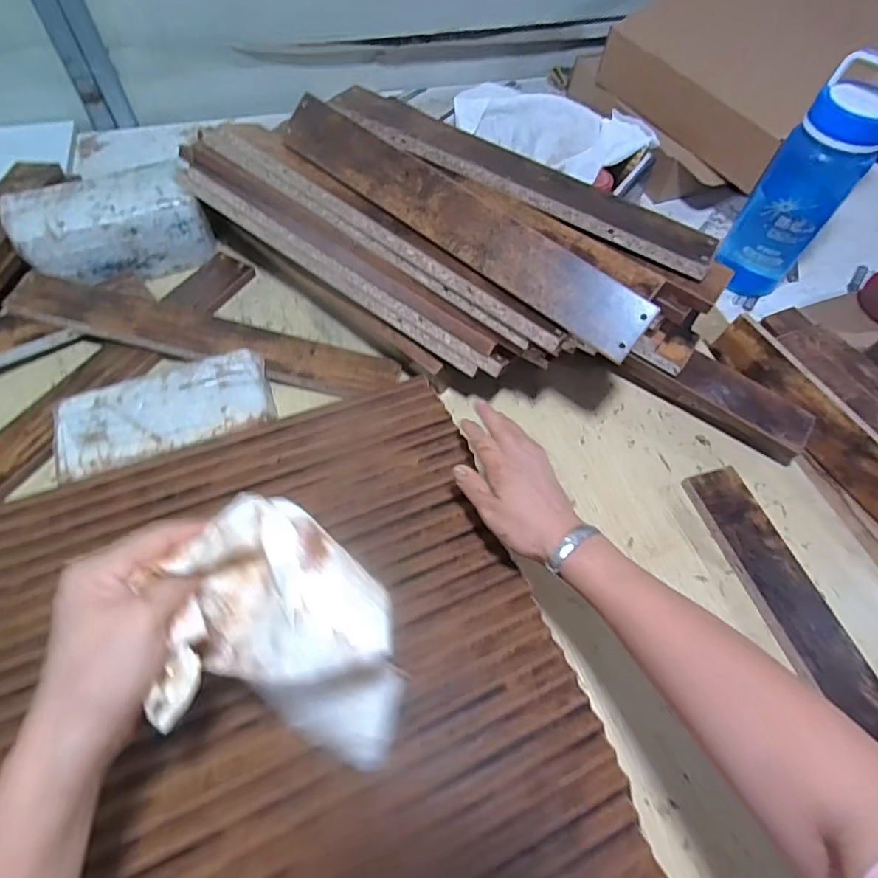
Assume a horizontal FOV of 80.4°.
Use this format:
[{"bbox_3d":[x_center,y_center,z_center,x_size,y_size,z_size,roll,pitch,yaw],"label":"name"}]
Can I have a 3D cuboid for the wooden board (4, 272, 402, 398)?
[{"bbox_3d":[-0.276,-0.123,0.625,0.454,0.022,0.067,15,62,0],"label":"wooden board"}]

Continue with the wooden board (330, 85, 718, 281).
[{"bbox_3d":[0.089,-0.297,0.582,0.449,0.027,0.074,28,62,12],"label":"wooden board"}]

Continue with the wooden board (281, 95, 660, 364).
[{"bbox_3d":[0.011,-0.232,0.540,0.456,0.010,0.069,40,99,14],"label":"wooden board"}]

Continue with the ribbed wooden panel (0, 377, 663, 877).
[{"bbox_3d":[-0.120,0.216,0.400,0.454,0.025,0.533,-20,64,-15],"label":"ribbed wooden panel"}]

